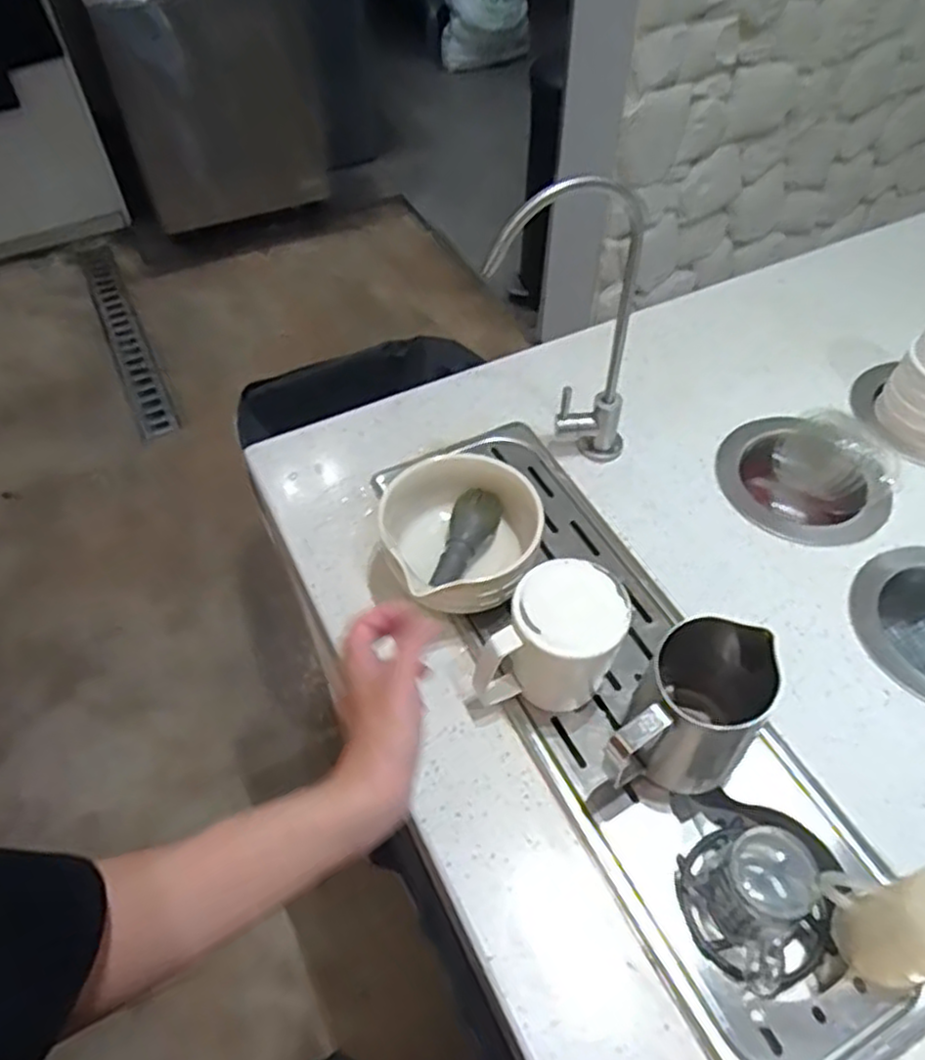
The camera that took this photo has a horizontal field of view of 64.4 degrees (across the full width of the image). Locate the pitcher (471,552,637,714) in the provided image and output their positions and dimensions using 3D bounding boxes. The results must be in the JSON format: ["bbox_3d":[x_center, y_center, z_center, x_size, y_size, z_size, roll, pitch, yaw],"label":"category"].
[{"bbox_3d":[0.065,0.084,0.506,0.073,0.097,0.095,26,58,19],"label":"pitcher"}]

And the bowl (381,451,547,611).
[{"bbox_3d":[0.003,0.008,0.580,0.115,0.076,0.128,-16,55,-11],"label":"bowl"}]

